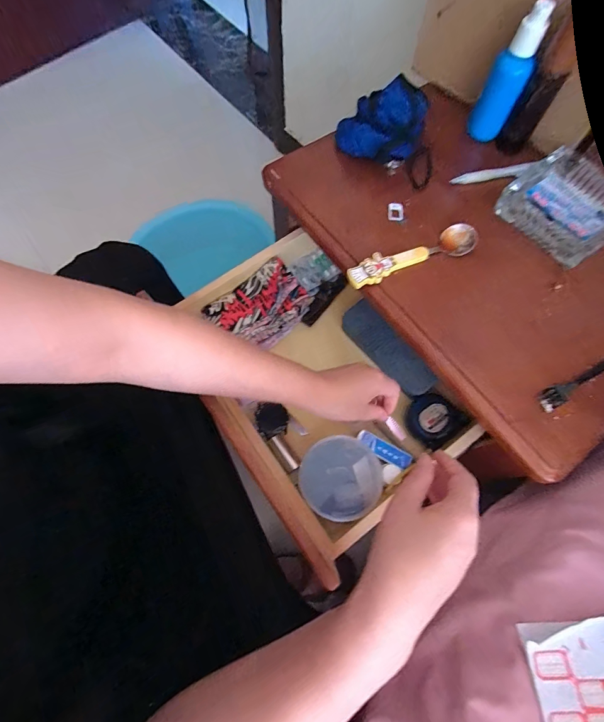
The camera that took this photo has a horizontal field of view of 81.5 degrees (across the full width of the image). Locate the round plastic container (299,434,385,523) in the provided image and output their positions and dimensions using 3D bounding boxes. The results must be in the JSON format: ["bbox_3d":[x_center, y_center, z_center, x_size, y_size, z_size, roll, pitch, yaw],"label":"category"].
[{"bbox_3d":[0.049,0.147,0.445,0.102,0.042,0.102,-6,59,10],"label":"round plastic container"}]

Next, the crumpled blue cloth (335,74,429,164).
[{"bbox_3d":[0.099,-0.302,0.445,0.105,0.055,0.089,18,71,6],"label":"crumpled blue cloth"}]

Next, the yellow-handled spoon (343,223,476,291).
[{"bbox_3d":[0.124,-0.120,0.401,0.157,0.014,0.034,-21,71,-8],"label":"yellow-handled spoon"}]

